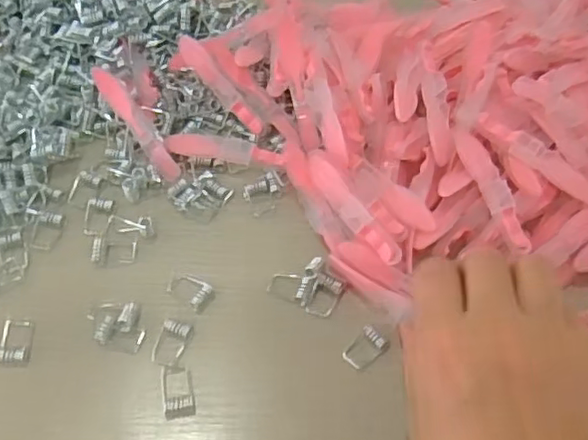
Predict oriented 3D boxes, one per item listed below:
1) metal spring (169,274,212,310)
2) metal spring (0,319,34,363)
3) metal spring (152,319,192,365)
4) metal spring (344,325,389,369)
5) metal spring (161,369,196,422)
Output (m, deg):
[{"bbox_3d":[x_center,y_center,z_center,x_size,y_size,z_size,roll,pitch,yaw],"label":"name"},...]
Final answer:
[{"bbox_3d":[-0.055,0.036,0.330,0.022,0.005,0.016,32,60,15],"label":"metal spring"},{"bbox_3d":[-0.137,0.058,0.307,0.015,0.007,0.023,2,57,-4],"label":"metal spring"},{"bbox_3d":[-0.061,0.061,0.312,0.014,0.005,0.022,17,57,6],"label":"metal spring"},{"bbox_3d":[0.036,0.065,0.316,0.016,0.006,0.021,40,63,20],"label":"metal spring"},{"bbox_3d":[-0.055,0.082,0.300,0.015,0.004,0.025,-7,58,-9],"label":"metal spring"}]

